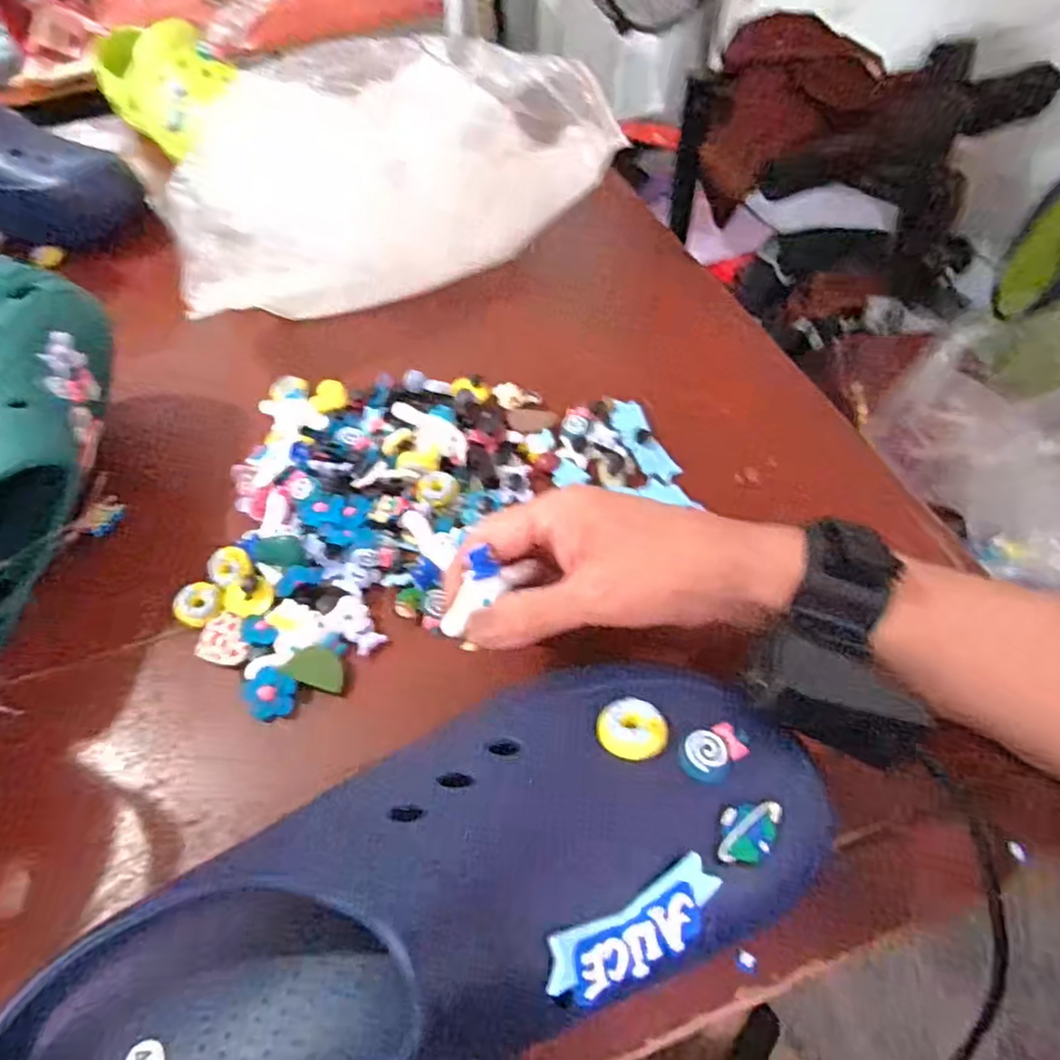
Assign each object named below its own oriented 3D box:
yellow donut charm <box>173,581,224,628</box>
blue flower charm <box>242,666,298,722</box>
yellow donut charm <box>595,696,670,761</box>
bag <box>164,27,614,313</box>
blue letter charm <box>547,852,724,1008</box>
[{"bbox_3d":[-0.176,0.040,0.356,0.028,0.007,0.023,35,63,25],"label":"yellow donut charm"},{"bbox_3d":[-0.127,0.080,0.326,0.023,0.012,0.022,-2,54,2],"label":"blue flower charm"},{"bbox_3d":[0.038,0.073,0.246,0.025,0.004,0.022,30,61,22],"label":"yellow donut charm"},{"bbox_3d":[-0.112,-0.273,0.500,0.308,0.113,0.154,-19,55,-10],"label":"bag"},{"bbox_3d":[0.031,0.121,0.201,0.061,0.009,0.024,-12,86,-31],"label":"blue letter charm"}]

